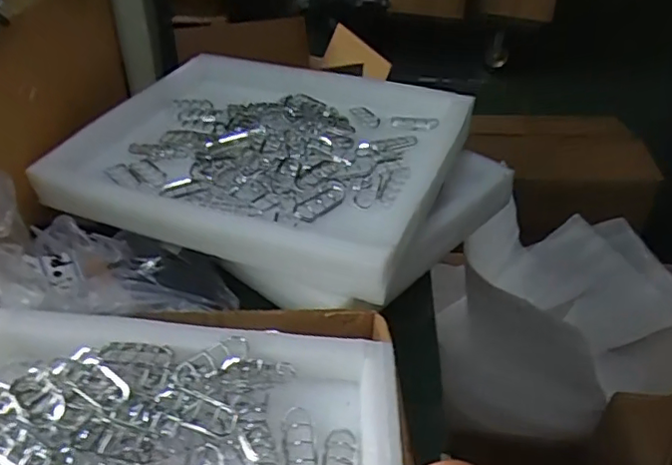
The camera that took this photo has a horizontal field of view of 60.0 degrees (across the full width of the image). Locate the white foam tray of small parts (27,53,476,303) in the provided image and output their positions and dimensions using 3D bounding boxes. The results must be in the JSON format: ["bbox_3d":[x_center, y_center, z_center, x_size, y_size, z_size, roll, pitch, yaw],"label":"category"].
[{"bbox_3d":[-0.071,-0.086,0.601,0.359,0.063,0.284,13,39,15],"label":"white foam tray of small parts"}]

